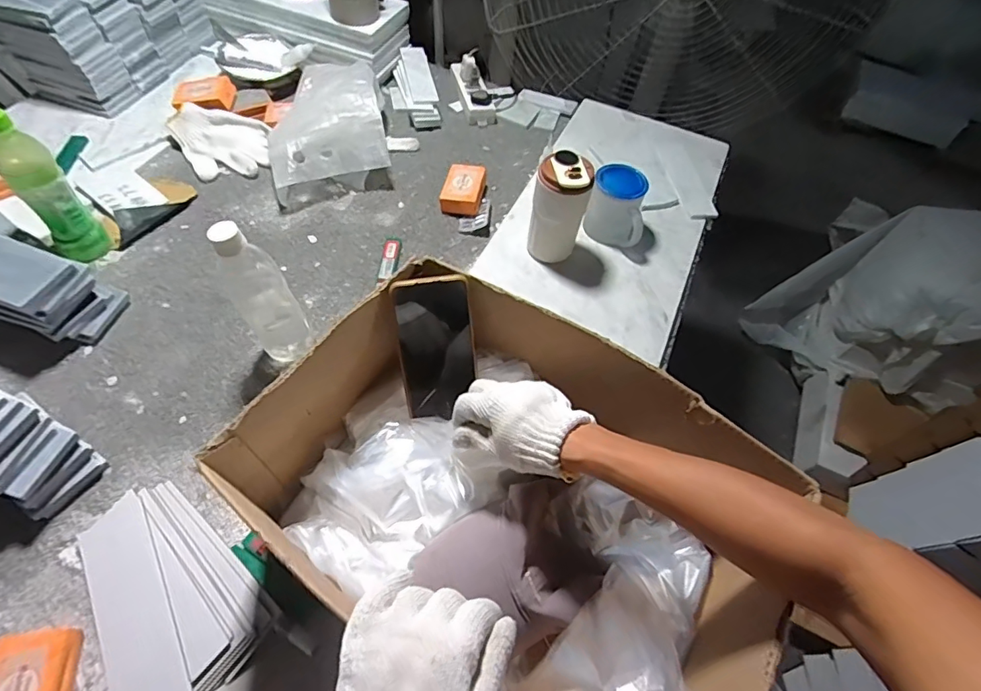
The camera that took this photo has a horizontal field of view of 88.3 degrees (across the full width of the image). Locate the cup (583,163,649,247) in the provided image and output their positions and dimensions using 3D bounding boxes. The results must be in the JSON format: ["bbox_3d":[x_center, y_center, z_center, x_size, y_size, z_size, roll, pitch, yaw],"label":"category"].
[{"bbox_3d":[0.201,-0.218,0.802,0.093,0.098,0.082,18,60,6],"label":"cup"}]

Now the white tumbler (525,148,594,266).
[{"bbox_3d":[0.097,-0.194,0.741,0.077,0.159,0.070,2,60,-3],"label":"white tumbler"}]

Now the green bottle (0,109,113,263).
[{"bbox_3d":[-0.597,-0.207,0.674,0.070,0.202,0.071,39,65,20],"label":"green bottle"}]

